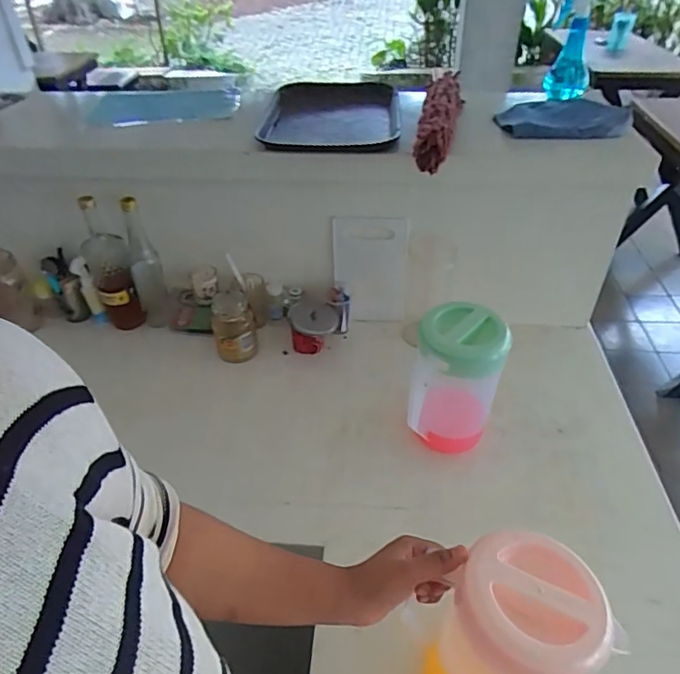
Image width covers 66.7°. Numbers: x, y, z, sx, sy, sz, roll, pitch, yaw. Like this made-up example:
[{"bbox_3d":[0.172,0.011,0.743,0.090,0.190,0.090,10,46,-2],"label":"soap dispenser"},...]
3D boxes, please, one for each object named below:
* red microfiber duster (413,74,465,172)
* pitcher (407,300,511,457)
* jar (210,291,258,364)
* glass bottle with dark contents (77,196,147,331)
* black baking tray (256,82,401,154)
[{"bbox_3d":[0.168,-0.373,0.879,0.067,0.055,0.360,7,41,10],"label":"red microfiber duster"},{"bbox_3d":[0.173,0.075,0.785,0.123,0.223,0.126,7,41,10],"label":"pitcher"},{"bbox_3d":[-0.203,-0.017,0.993,0.077,0.126,0.075,-7,41,-7],"label":"jar"},{"bbox_3d":[-0.453,-0.132,1.021,0.077,0.280,0.062,-21,44,-21],"label":"glass bottle with dark contents"},{"bbox_3d":[-0.016,-0.418,0.975,0.247,0.035,0.349,1,40,3],"label":"black baking tray"}]

